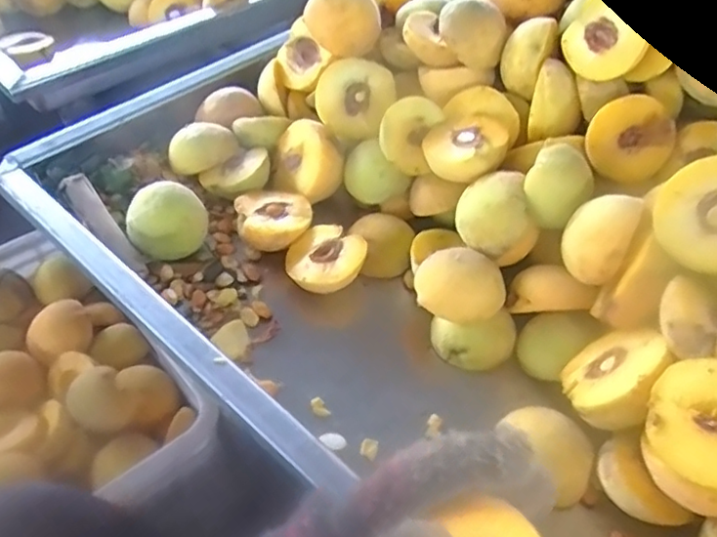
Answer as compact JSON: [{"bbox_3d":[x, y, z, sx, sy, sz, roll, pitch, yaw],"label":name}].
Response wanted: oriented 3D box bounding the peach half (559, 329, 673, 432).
[{"bbox_3d":[0.170,0.073,0.388,0.032,0.078,0.070,44,82,-13],"label":"peach half"}]

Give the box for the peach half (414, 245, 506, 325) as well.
[{"bbox_3d":[0.075,0.014,0.452,0.058,0.037,0.055,22,81,41],"label":"peach half"}]

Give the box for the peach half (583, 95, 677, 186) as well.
[{"bbox_3d":[0.209,-0.102,0.473,0.058,0.065,0.031,28,8,4],"label":"peach half"}]

